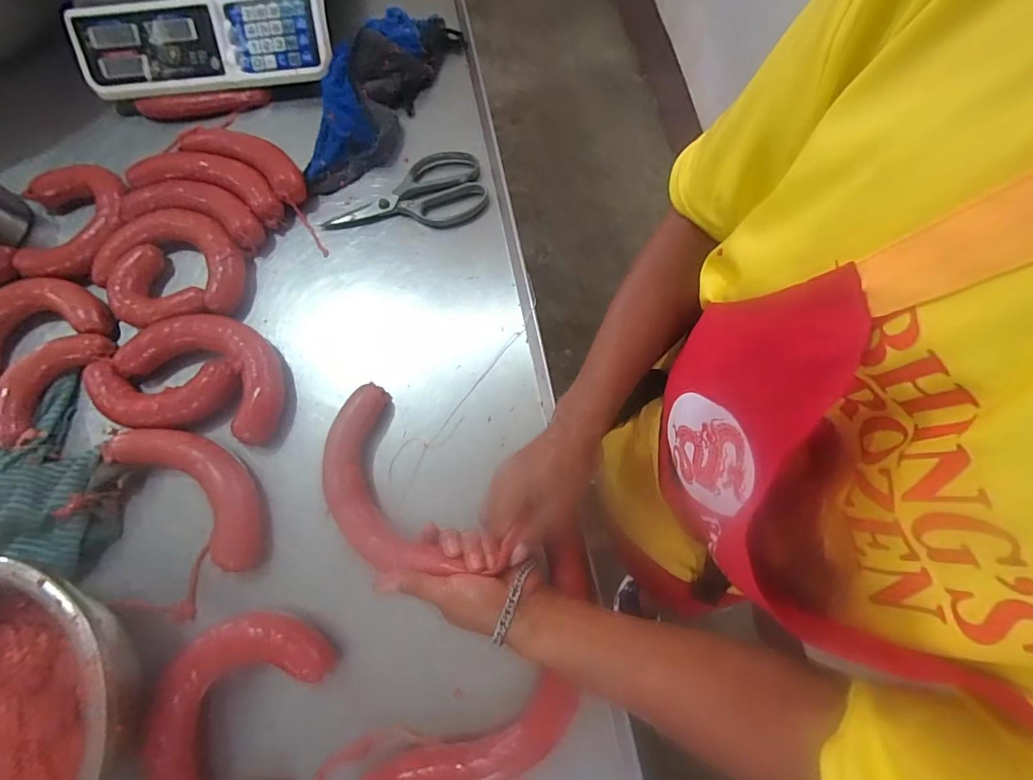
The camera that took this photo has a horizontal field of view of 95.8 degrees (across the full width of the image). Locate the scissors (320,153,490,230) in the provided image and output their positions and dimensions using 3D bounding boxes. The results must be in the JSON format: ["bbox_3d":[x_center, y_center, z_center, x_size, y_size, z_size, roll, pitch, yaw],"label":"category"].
[{"bbox_3d":[-0.135,-0.241,0.573,0.195,0.016,0.091,-5,75,1],"label":"scissors"}]

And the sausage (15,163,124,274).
[{"bbox_3d":[-0.545,-0.207,0.576,0.118,0.030,0.141,3,75,3],"label":"sausage"}]

